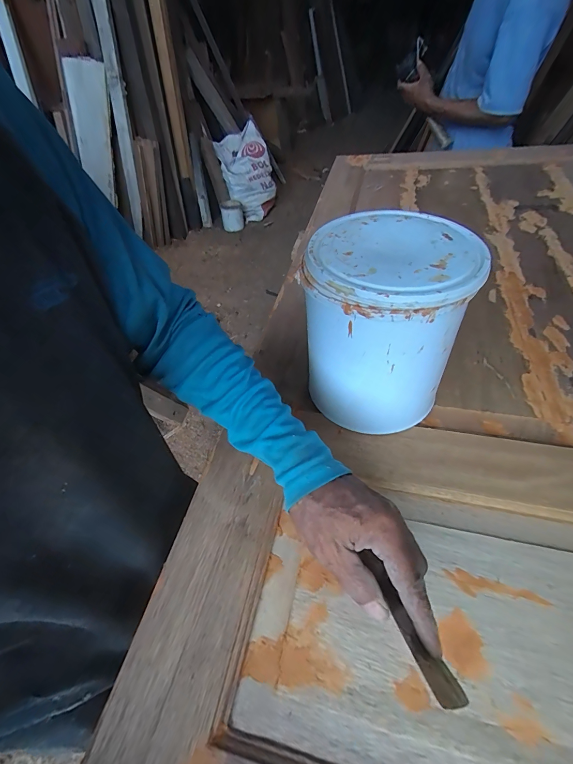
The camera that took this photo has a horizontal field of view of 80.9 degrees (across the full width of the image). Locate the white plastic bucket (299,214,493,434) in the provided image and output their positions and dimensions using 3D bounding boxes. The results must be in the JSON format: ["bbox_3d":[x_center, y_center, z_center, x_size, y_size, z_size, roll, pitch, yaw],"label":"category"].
[{"bbox_3d":[0.114,-0.057,0.403,0.154,0.213,0.159,-3,49,3],"label":"white plastic bucket"}]

